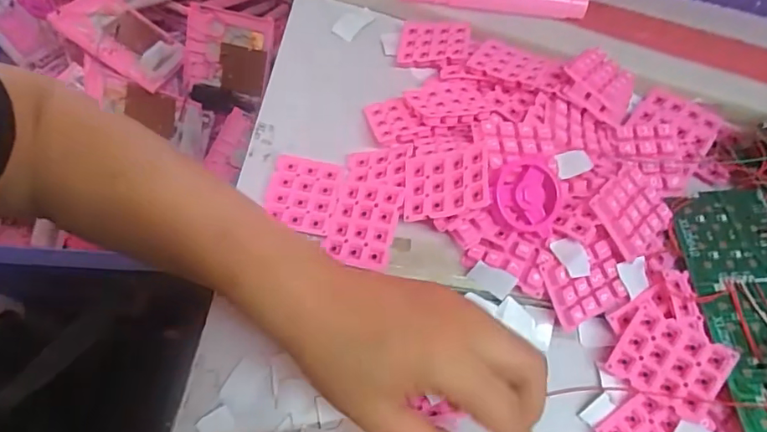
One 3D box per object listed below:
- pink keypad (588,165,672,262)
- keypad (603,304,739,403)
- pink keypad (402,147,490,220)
[{"bbox_3d":[0.172,-0.003,0.345,0.053,0.011,0.050,-36,87,-26],"label":"pink keypad"},{"bbox_3d":[0.181,0.092,0.320,0.059,0.004,0.051,32,89,29],"label":"keypad"},{"bbox_3d":[0.043,-0.023,0.337,0.058,0.005,0.050,-8,58,29],"label":"pink keypad"}]

